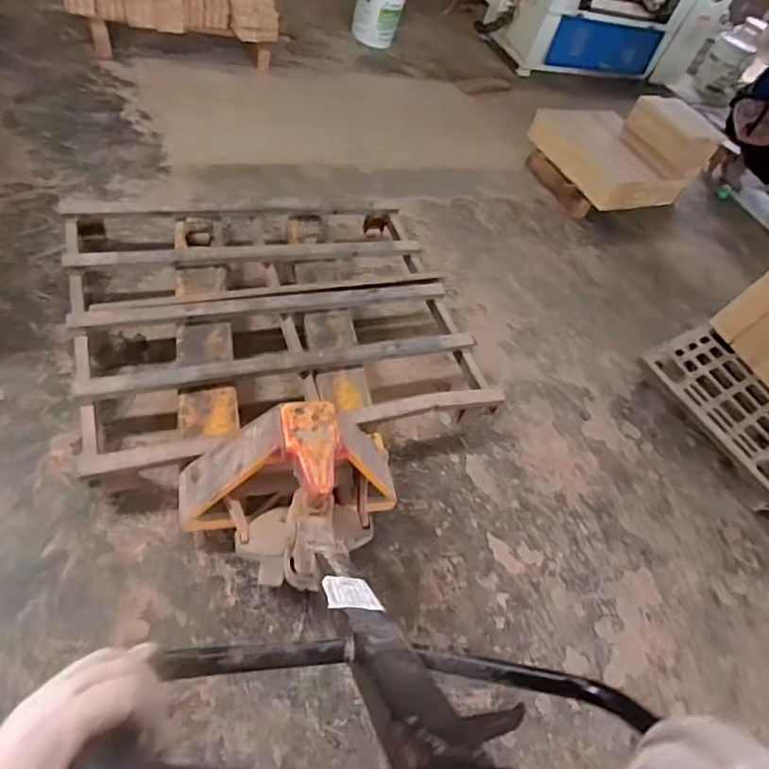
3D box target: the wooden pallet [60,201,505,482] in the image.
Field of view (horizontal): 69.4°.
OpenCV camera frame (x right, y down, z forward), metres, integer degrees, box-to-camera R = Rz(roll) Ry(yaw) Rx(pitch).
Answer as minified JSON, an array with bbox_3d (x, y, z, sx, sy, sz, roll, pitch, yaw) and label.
[{"bbox_3d":[-0.277,-0.234,1.802,1.321,0.187,0.991,-10,59,-24],"label":"wooden pallet"}]

